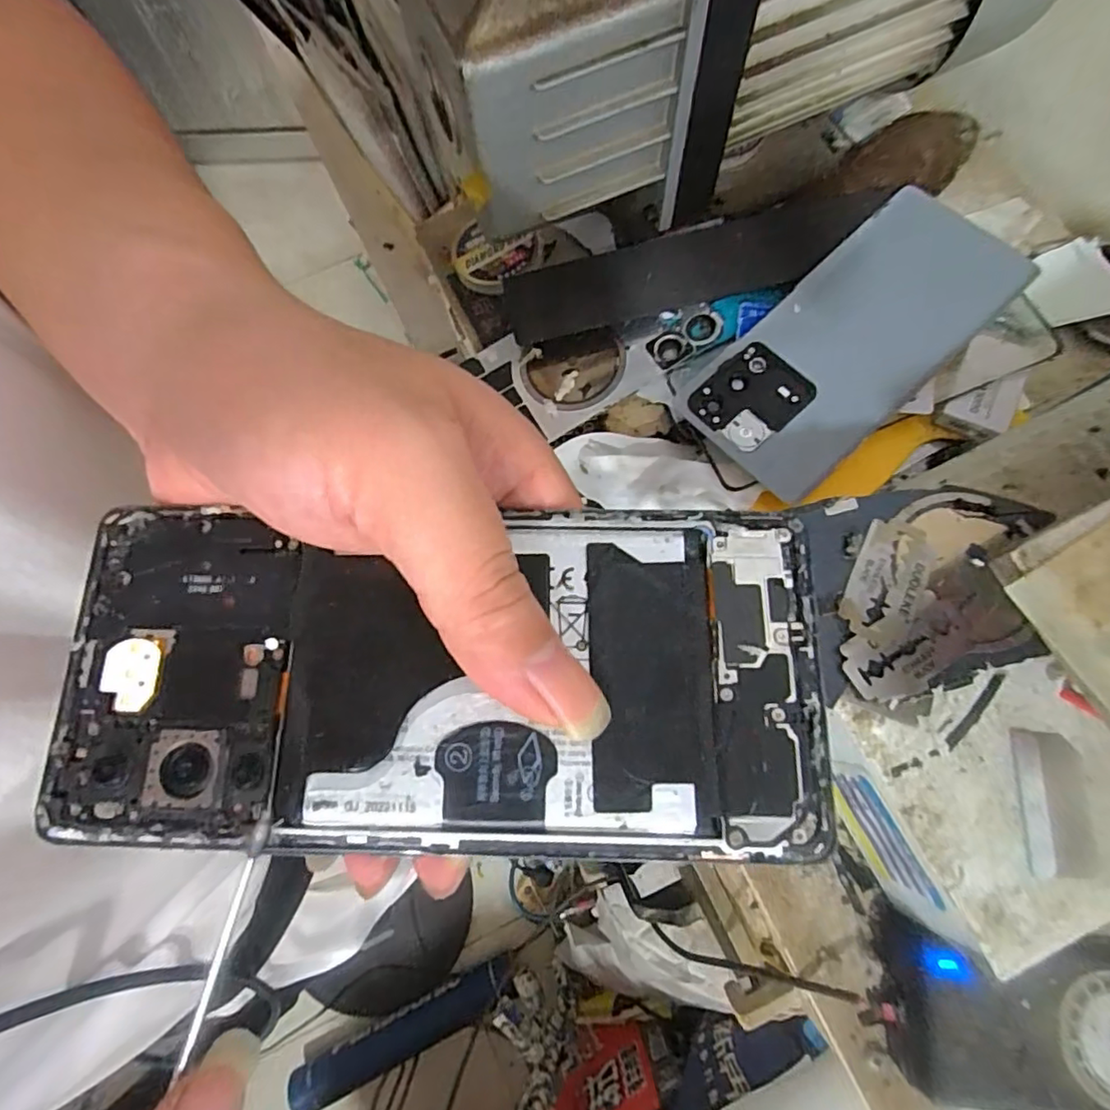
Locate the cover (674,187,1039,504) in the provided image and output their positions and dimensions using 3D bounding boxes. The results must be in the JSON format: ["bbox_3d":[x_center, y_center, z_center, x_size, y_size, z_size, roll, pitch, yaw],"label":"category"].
[{"bbox_3d":[0.137,-0.099,0.276,0.159,0.004,0.074,-43,74,-3],"label":"cover"}]

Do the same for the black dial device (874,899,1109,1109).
[{"bbox_3d":[0.165,0.159,0.213,0.091,0.035,0.049,4,76,2],"label":"black dial device"}]

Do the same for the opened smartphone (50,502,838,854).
[{"bbox_3d":[-0.025,0.026,0.130,0.161,0.004,0.072,-1,76,1],"label":"opened smartphone"}]

